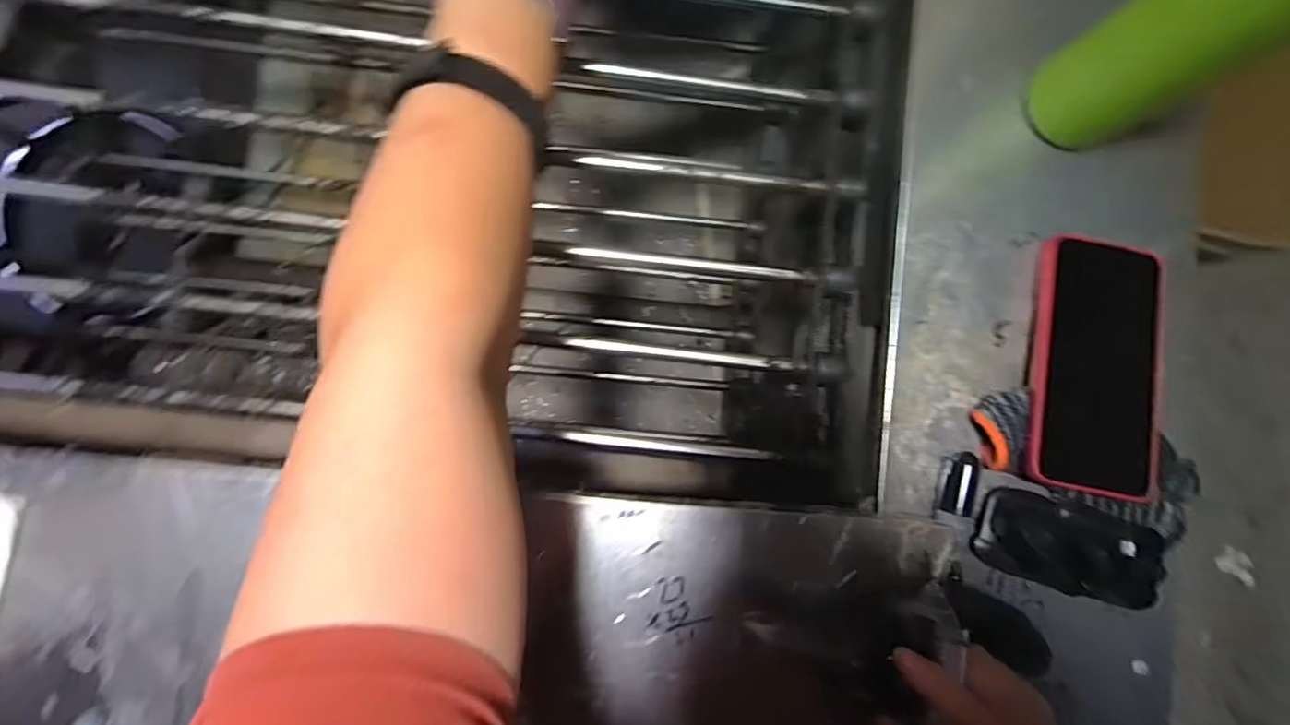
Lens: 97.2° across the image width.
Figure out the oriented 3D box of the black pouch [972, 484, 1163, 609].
[{"bbox_3d":[0.264,0.115,0.357,0.108,0.025,0.053,16,87,-4],"label":"black pouch"}]

